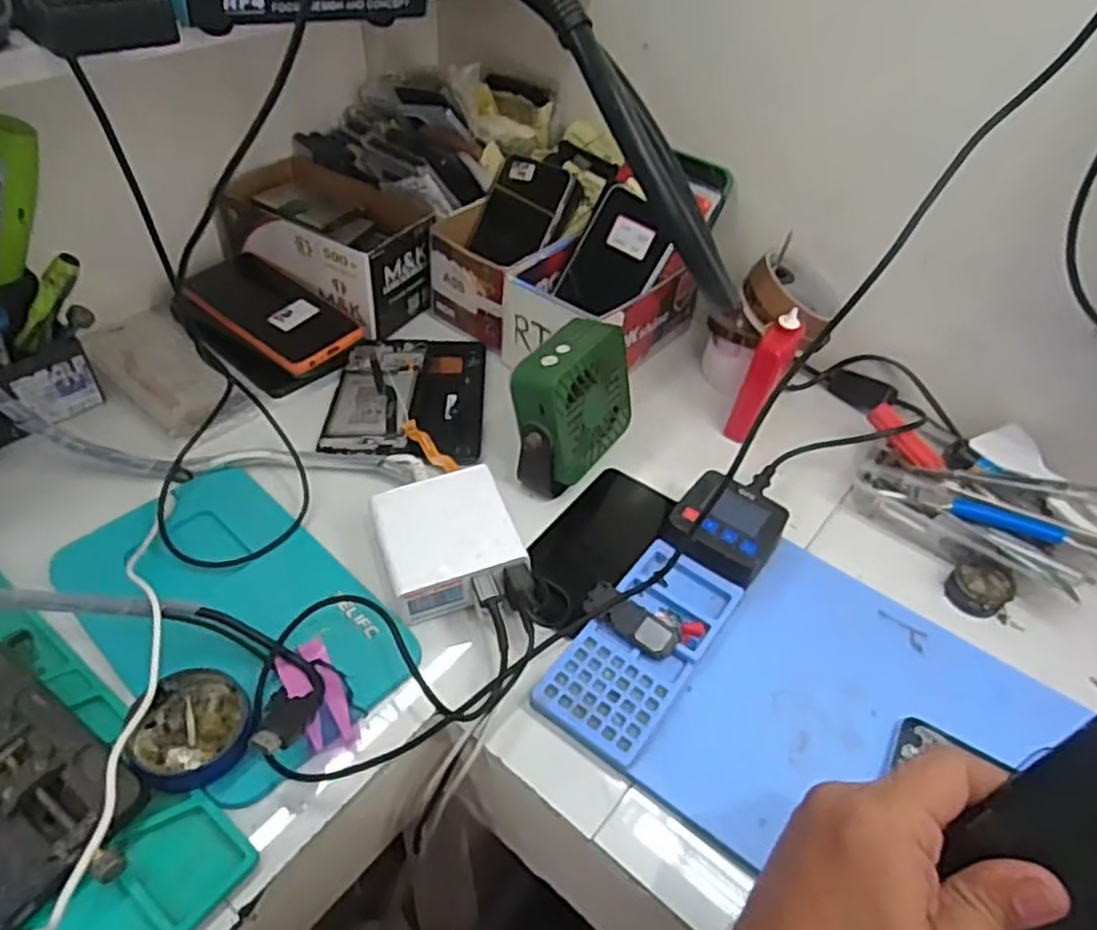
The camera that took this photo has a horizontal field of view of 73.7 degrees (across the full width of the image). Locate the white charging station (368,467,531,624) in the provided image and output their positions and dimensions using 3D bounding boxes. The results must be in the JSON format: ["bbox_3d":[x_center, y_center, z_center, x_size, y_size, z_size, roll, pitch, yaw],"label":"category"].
[{"bbox_3d":[-0.066,0.051,0.490,0.087,0.036,0.093,-13,49,-18],"label":"white charging station"}]

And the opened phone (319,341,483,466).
[{"bbox_3d":[-0.115,-0.060,0.610,0.121,0.010,0.152,4,46,-3],"label":"opened phone"}]

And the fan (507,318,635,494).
[{"bbox_3d":[0.018,-0.038,0.547,0.065,0.112,0.103,24,48,16],"label":"fan"}]

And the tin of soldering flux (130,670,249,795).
[{"bbox_3d":[-0.191,0.143,0.397,0.056,0.019,0.063,22,48,14],"label":"tin of soldering flux"}]

